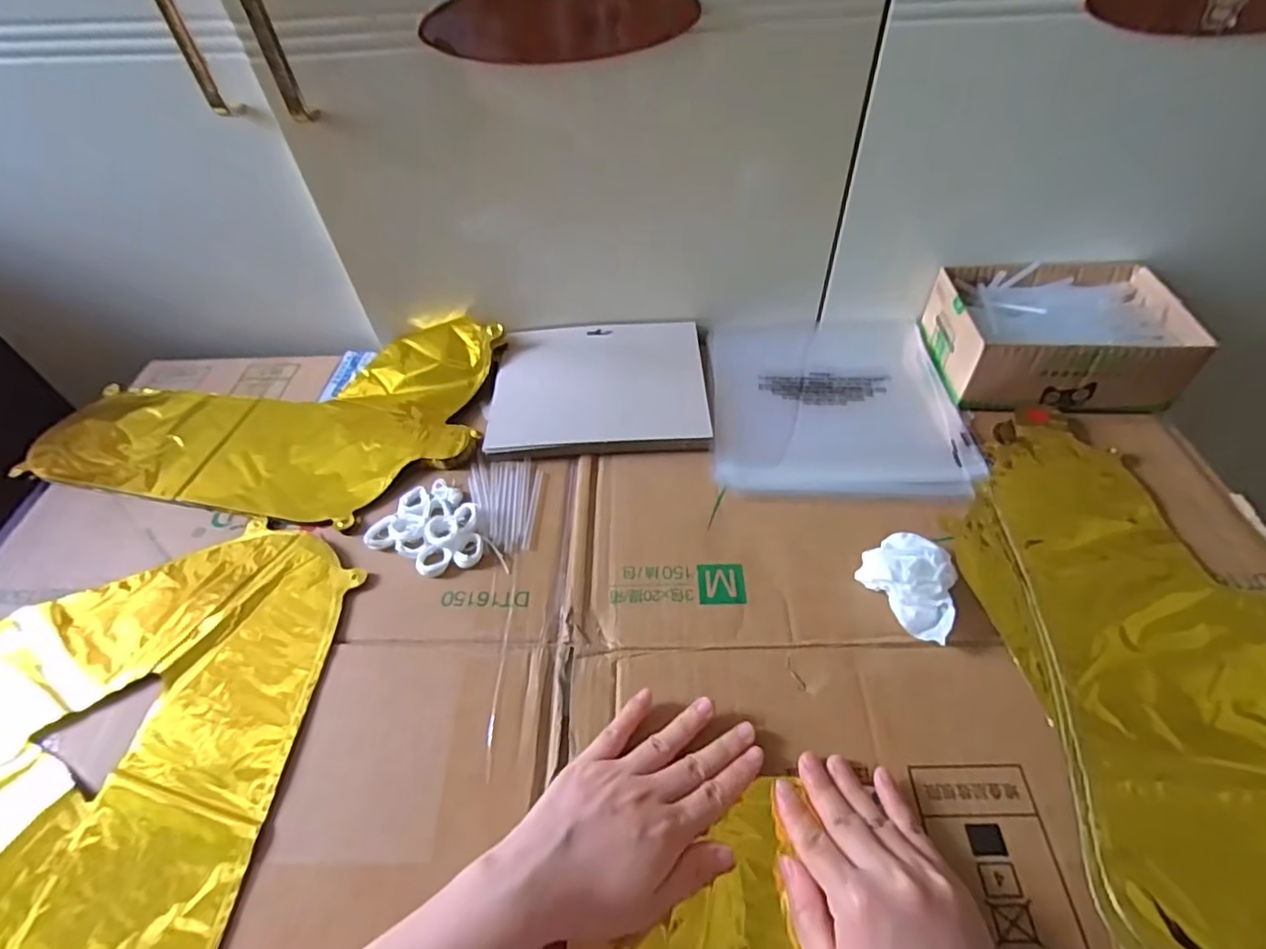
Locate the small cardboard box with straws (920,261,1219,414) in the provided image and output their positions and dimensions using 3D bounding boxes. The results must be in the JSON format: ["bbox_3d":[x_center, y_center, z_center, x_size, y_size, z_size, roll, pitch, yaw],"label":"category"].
[{"bbox_3d":[0.382,-0.127,0.555,0.187,0.066,0.135,0,50,3],"label":"small cardboard box with straws"}]

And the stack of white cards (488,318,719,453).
[{"bbox_3d":[-0.028,-0.085,0.561,0.195,0.013,0.158,-1,50,2],"label":"stack of white cards"}]

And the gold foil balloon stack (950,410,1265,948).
[{"bbox_3d":[0.342,0.140,0.363,0.222,0.015,0.450,-6,50,-2],"label":"gold foil balloon stack"}]

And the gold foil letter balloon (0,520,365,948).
[{"bbox_3d":[-0.389,0.176,0.369,0.360,0.012,0.343,3,51,5],"label":"gold foil letter balloon"}]

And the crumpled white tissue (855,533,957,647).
[{"bbox_3d":[0.195,0.075,0.413,0.051,0.029,0.070,-24,53,-17],"label":"crumpled white tissue"}]

